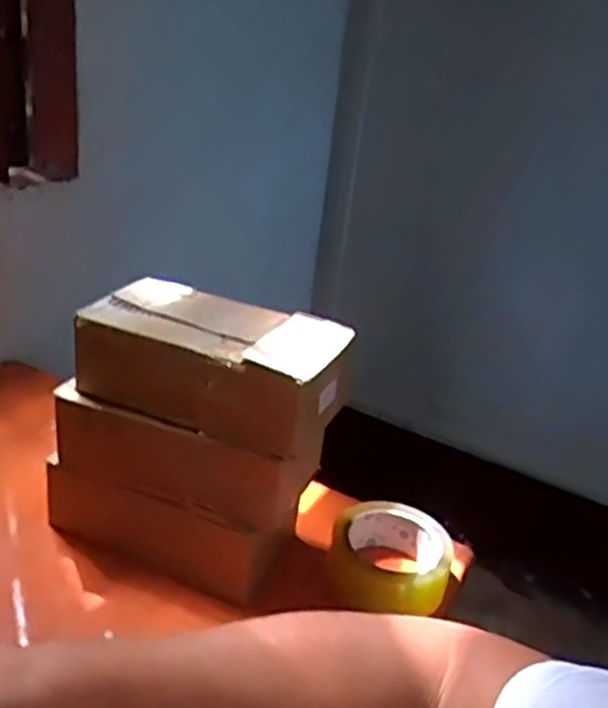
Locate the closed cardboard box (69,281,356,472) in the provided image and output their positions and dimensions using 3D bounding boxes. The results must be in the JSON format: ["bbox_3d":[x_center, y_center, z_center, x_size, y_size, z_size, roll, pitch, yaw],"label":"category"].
[{"bbox_3d":[-0.072,0.004,0.633,0.214,0.076,0.108,17,27,19],"label":"closed cardboard box"}]

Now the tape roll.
[{"bbox_3d":[0.079,0.185,0.680,0.104,0.053,0.104,6,26,-3],"label":"tape roll"}]

